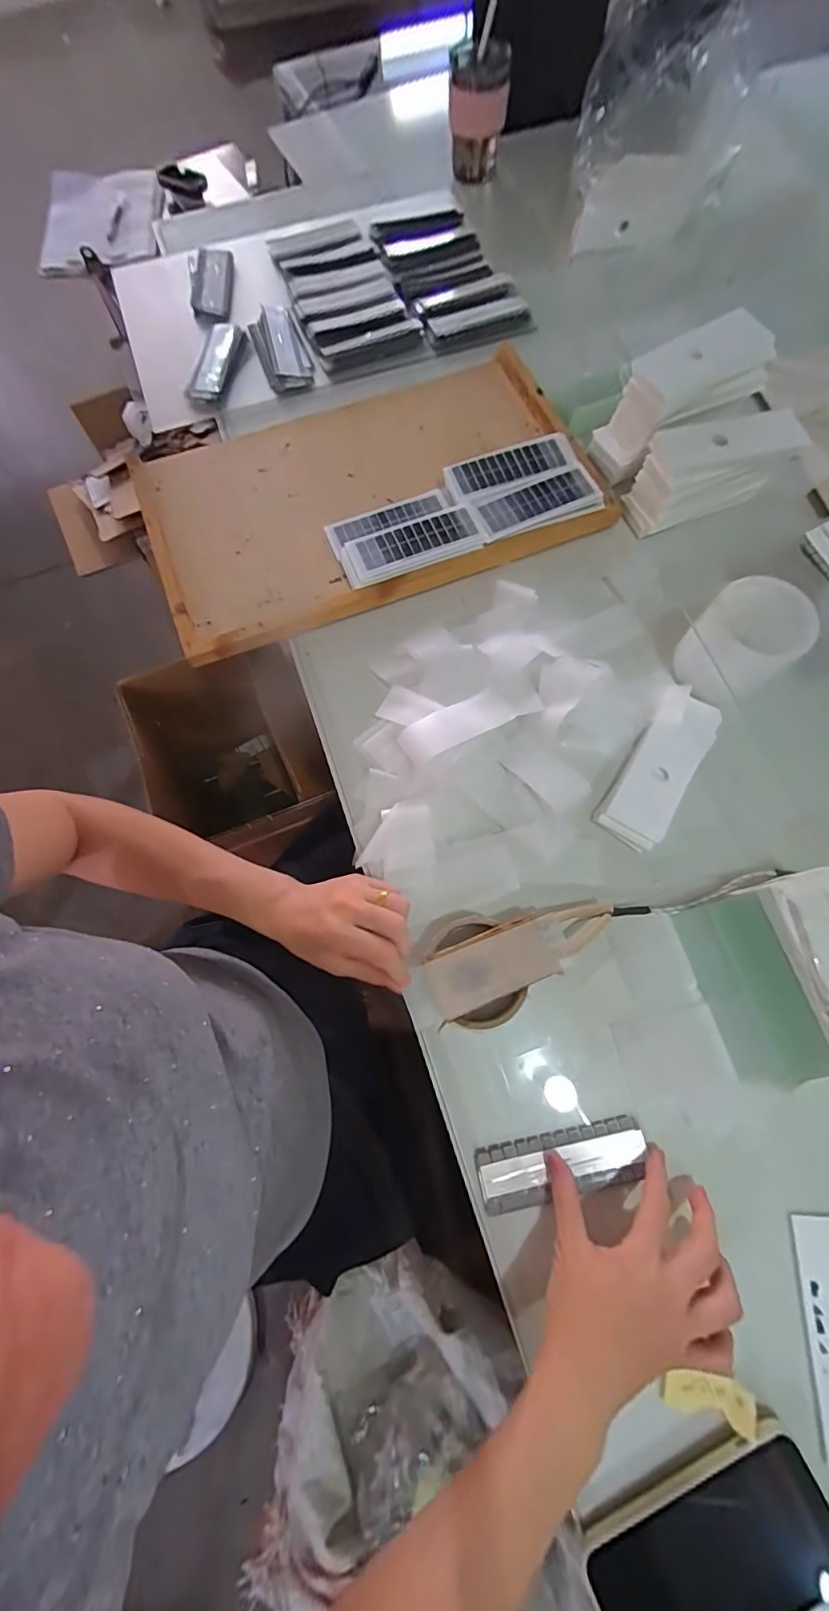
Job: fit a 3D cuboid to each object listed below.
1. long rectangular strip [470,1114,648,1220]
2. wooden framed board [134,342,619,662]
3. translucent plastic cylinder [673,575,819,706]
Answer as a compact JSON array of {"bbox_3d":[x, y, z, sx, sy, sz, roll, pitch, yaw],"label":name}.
[{"bbox_3d":[0.117,0.282,0.398,0.133,0.014,0.045,-12,72,-3],"label":"long rectangular strip"},{"bbox_3d":[-0.056,-0.371,0.581,0.496,0.031,0.317,-21,73,-4],"label":"wooden framed board"},{"bbox_3d":[0.303,-0.151,0.477,0.079,0.081,0.088,-44,76,-10],"label":"translucent plastic cylinder"}]

